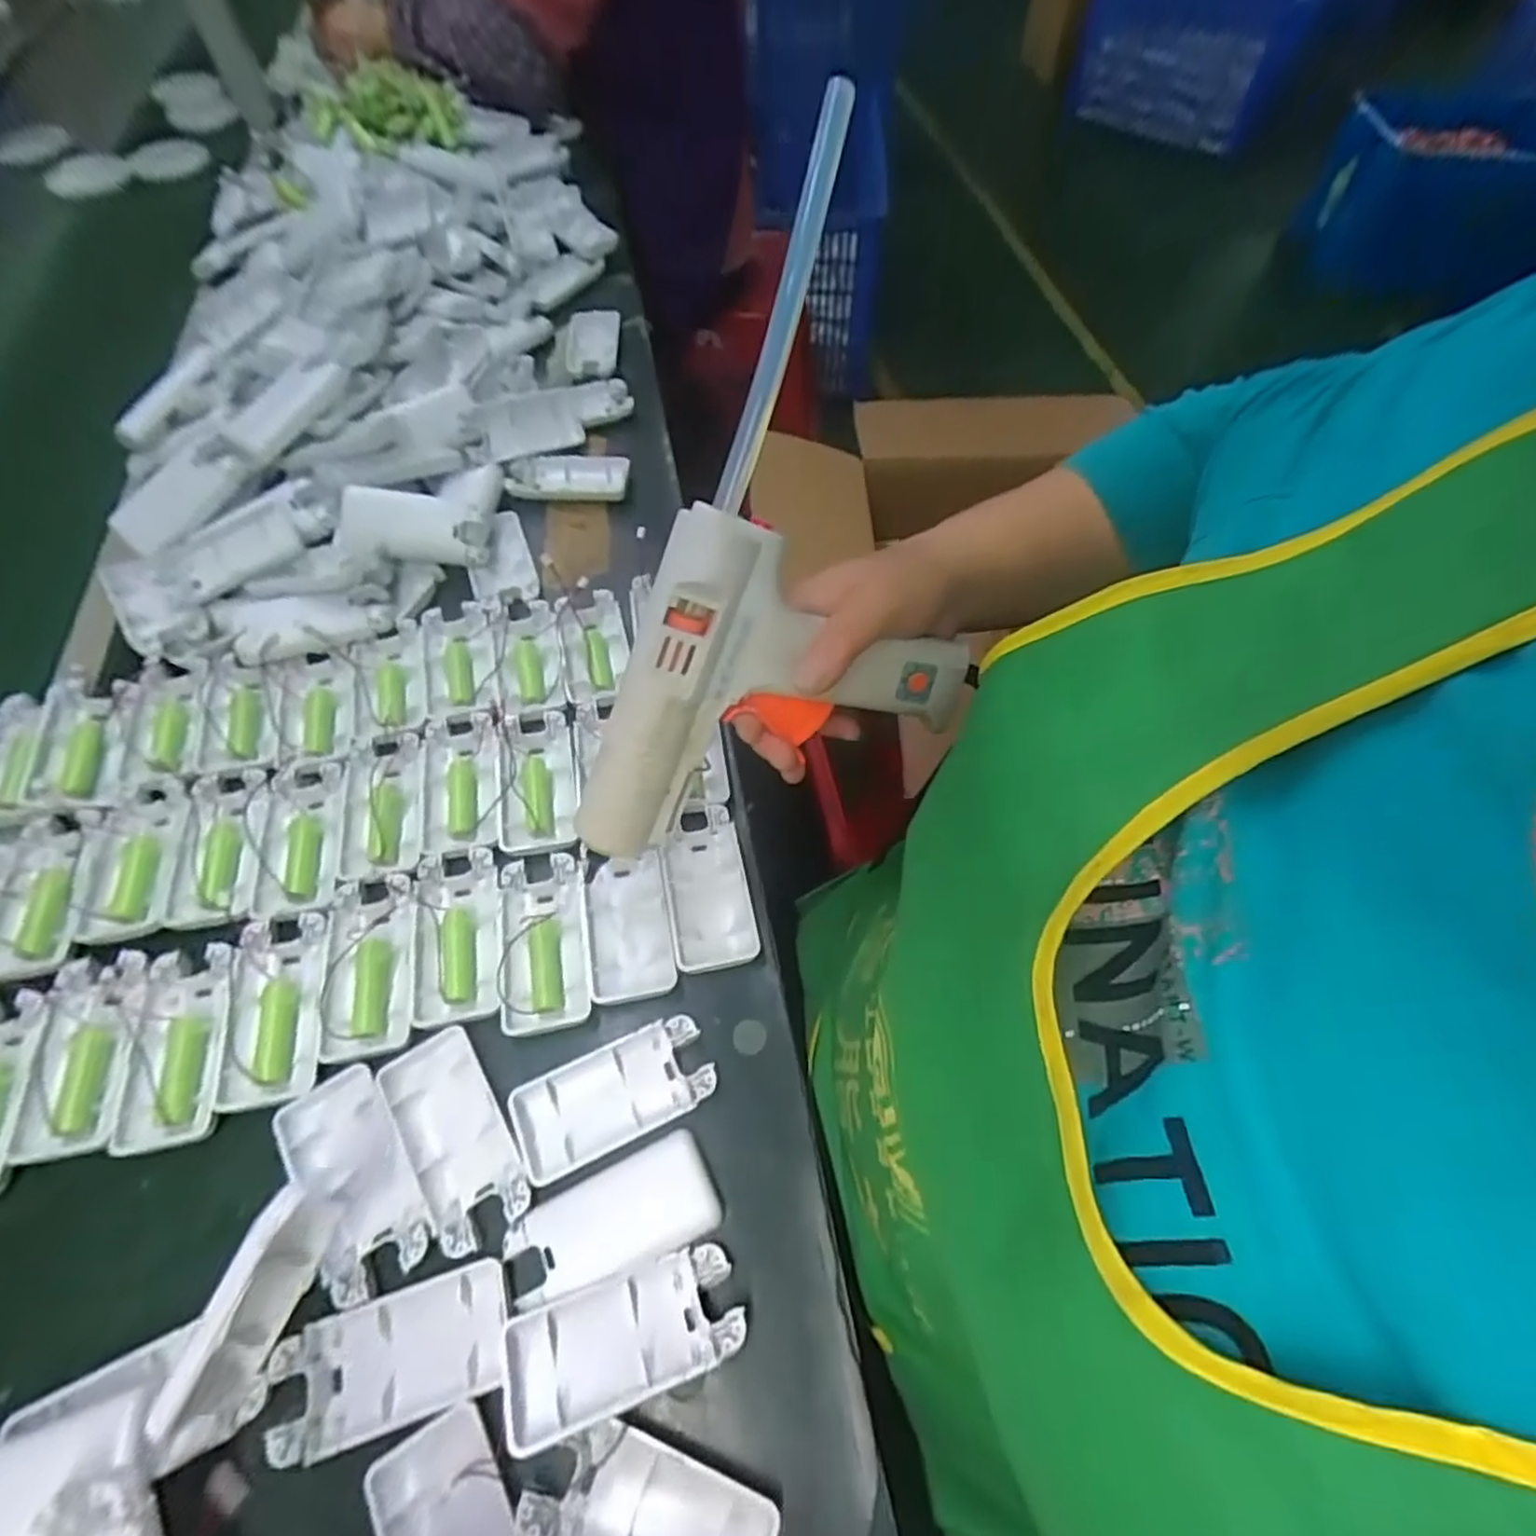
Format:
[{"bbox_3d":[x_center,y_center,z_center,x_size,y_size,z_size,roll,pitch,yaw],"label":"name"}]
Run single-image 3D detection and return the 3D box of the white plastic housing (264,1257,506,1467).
[{"bbox_3d":[-0.156,0.249,0.309,0.092,0.023,0.046,-15,60,-11],"label":"white plastic housing"}]

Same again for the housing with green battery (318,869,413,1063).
[{"bbox_3d":[-0.210,0.104,0.388,0.045,0.014,0.093,-9,59,-8],"label":"housing with green battery"}]

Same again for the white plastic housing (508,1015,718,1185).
[{"bbox_3d":[-0.075,0.162,0.361,0.094,0.017,0.045,-21,62,-15],"label":"white plastic housing"}]

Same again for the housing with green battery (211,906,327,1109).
[{"bbox_3d":[-0.254,0.123,0.377,0.041,0.013,0.093,-10,59,-8],"label":"housing with green battery"}]

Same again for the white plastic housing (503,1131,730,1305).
[{"bbox_3d":[-0.070,0.205,0.331,0.091,0.008,0.044,-21,62,-15],"label":"white plastic housing"}]

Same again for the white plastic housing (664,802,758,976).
[{"bbox_3d":[-0.035,0.064,0.415,0.045,0.011,0.098,-10,59,-8],"label":"white plastic housing"}]

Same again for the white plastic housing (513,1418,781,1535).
[{"bbox_3d":[-0.045,0.290,0.282,0.092,0.012,0.045,19,60,9],"label":"white plastic housing"}]

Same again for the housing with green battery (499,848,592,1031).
[{"bbox_3d":[-0.122,0.095,0.397,0.046,0.016,0.093,-8,59,-7],"label":"housing with green battery"}]

